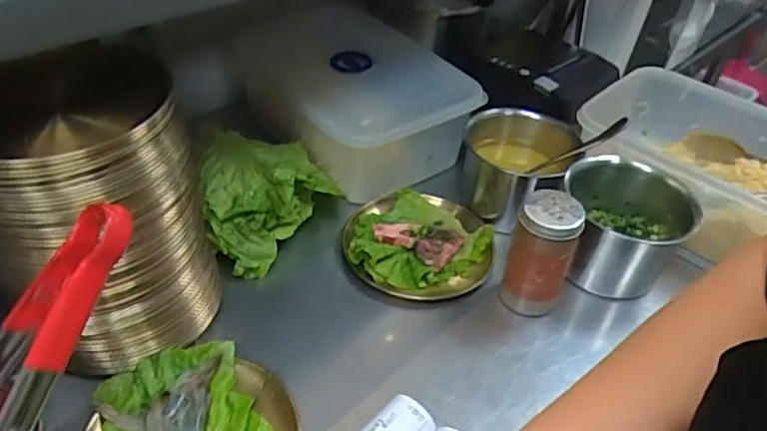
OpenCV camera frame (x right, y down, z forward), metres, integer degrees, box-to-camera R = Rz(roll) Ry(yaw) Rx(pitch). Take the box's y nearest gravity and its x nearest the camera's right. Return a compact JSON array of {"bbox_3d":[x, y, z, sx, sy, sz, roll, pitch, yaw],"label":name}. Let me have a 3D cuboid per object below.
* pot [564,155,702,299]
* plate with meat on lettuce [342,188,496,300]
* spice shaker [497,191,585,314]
[{"bbox_3d":[0.257,0.020,0.650,0.140,0.103,0.136,12,40,8],"label":"pot"},{"bbox_3d":[0.038,0.028,0.675,0.157,0.023,0.153,3,40,-3],"label":"plate with meat on lettuce"},{"bbox_3d":[0.152,0.041,0.588,0.059,0.129,0.050,18,42,15],"label":"spice shaker"}]

